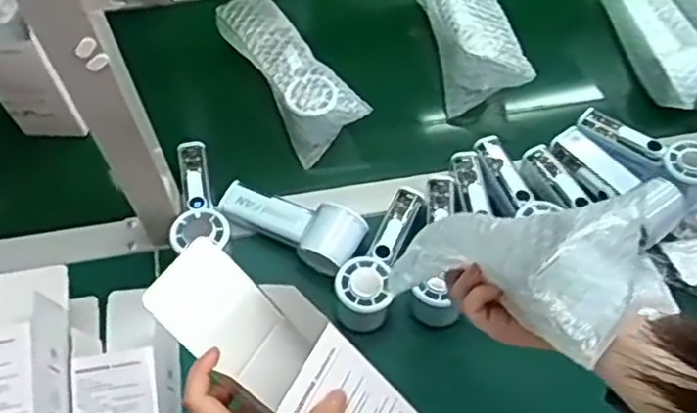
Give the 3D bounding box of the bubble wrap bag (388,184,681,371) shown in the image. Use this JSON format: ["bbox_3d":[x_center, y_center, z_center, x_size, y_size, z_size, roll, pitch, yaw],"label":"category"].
[{"bbox_3d":[0.096,0.043,0.465,0.186,0.051,0.083,-1,50,50],"label":"bubble wrap bag"}]

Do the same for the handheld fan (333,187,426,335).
[{"bbox_3d":[0.032,0.047,0.729,0.057,0.059,0.156,18,64,8],"label":"handheld fan"}]

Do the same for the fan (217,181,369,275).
[{"bbox_3d":[-0.063,0.017,0.752,0.164,0.046,0.058,19,63,22],"label":"fan"}]

